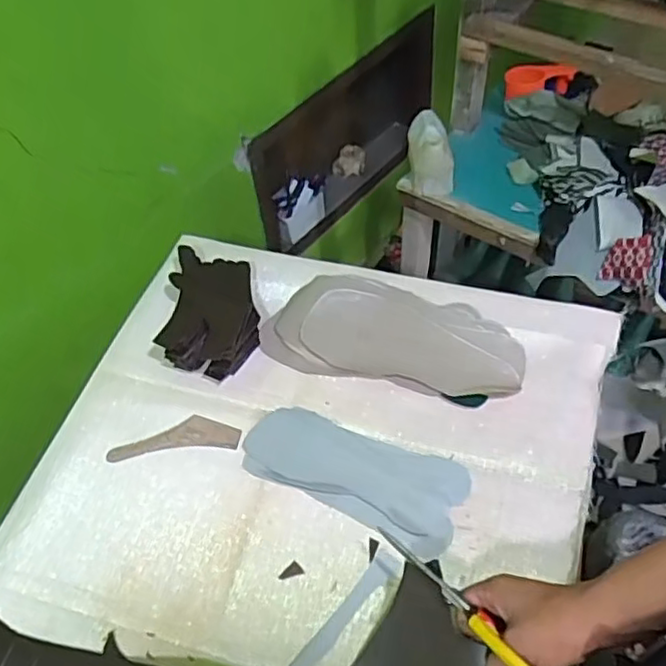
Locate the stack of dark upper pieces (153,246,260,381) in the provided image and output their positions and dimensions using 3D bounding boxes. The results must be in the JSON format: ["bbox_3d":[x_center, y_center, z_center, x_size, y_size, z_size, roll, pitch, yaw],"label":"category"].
[{"bbox_3d":[-0.151,-0.028,0.847,0.113,0.071,0.175,-3,52,4],"label":"stack of dark upper pieces"}]

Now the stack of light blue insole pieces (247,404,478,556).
[{"bbox_3d":[0.021,0.149,0.729,0.244,0.009,0.102,18,56,19],"label":"stack of light blue insole pieces"}]

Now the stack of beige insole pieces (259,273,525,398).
[{"bbox_3d":[0.071,0.001,0.818,0.315,0.046,0.129,9,53,13],"label":"stack of beige insole pieces"}]

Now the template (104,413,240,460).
[{"bbox_3d":[-0.185,0.121,0.772,0.150,0.004,0.045,-7,51,0],"label":"template"}]

